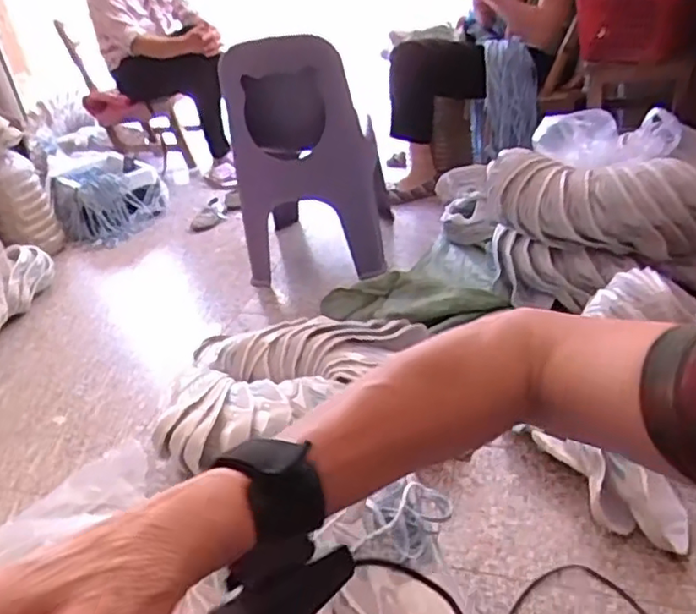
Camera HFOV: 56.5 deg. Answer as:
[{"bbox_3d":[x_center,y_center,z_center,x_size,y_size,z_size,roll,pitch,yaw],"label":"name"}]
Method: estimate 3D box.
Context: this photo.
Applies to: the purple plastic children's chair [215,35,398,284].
[{"bbox_3d":[-0.101,-0.402,1.651,0.334,0.580,0.441,-4,31,9],"label":"purple plastic children's chair"}]

